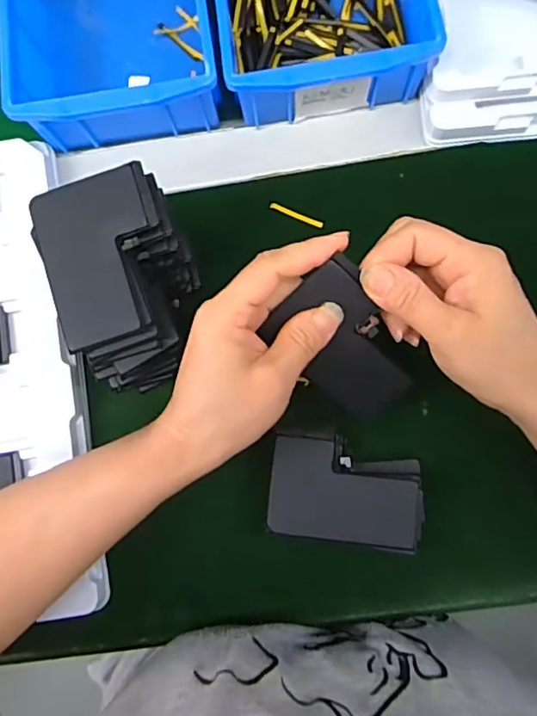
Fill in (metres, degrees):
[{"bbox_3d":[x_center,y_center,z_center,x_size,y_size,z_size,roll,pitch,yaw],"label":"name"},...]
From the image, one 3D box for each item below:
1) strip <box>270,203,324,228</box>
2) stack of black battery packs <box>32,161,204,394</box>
[{"bbox_3d":[0.020,-0.099,0.382,0.039,0.004,0.005,23,84,5],"label":"strip"},{"bbox_3d":[-0.083,-0.042,0.333,0.075,0.083,0.109,-18,83,2],"label":"stack of black battery packs"}]

